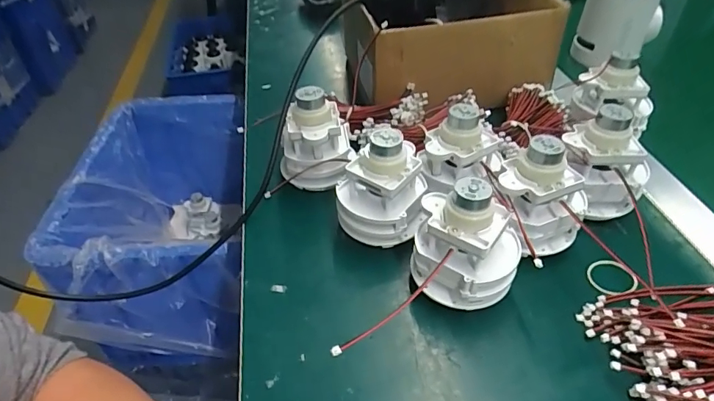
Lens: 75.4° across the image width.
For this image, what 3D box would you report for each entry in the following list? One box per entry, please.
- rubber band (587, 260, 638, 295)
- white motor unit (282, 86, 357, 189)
[{"bbox_3d":[0.185,0.056,0.335,0.032,0.005,0.030,-3,41,3],"label":"rubber band"},{"bbox_3d":[-0.039,-0.052,0.412,0.066,0.092,0.056,-6,40,-2],"label":"white motor unit"}]

